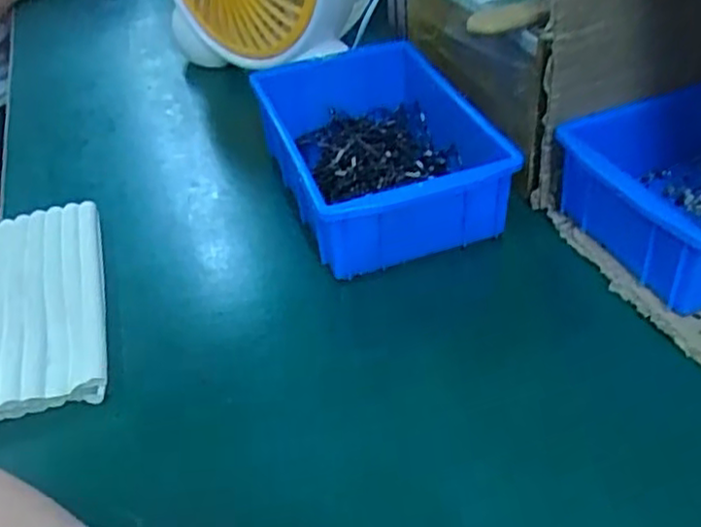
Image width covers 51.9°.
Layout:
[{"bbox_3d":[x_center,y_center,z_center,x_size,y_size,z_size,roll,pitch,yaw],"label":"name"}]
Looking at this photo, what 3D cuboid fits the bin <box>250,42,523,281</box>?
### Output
[{"bbox_3d":[0.018,-0.083,0.516,0.135,0.066,0.211,-14,42,-9],"label":"bin"}]

